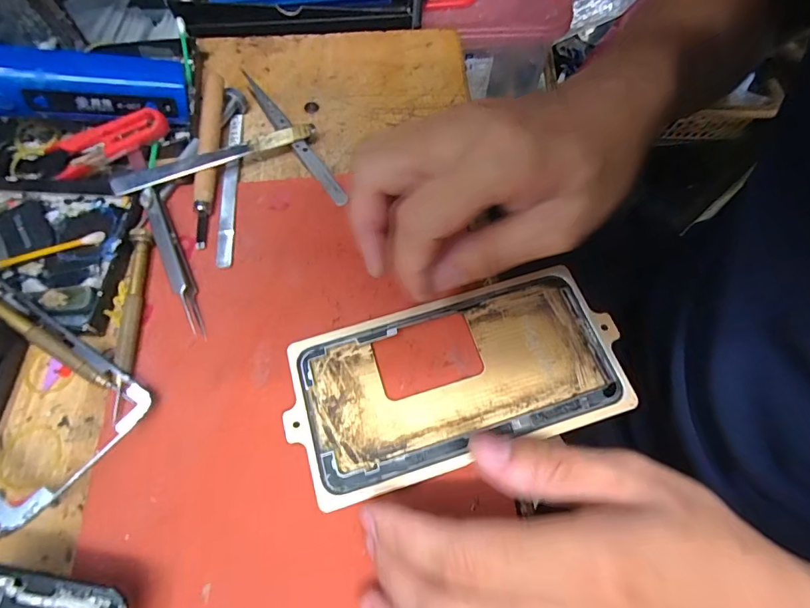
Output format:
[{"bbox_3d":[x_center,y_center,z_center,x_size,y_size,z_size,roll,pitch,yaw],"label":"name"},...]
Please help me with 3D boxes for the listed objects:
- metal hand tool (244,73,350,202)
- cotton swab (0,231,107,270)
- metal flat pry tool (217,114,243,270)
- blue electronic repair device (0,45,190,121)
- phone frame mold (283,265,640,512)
[{"bbox_3d":[-0.080,-0.119,0.296,0.011,0.011,0.143,-32,70,-15],"label":"metal hand tool"},{"bbox_3d":[-0.212,-0.032,0.254,0.063,0.006,0.006,-18,67,-10],"label":"cotton swab"},{"bbox_3d":[-0.114,-0.079,0.279,0.009,0.004,0.125,-5,66,-4],"label":"metal flat pry tool"},{"bbox_3d":[-0.207,-0.135,0.262,0.130,0.026,0.030,-10,65,-24],"label":"blue electronic repair device"},{"bbox_3d":[0.026,0.037,0.223,0.165,0.008,0.085,-17,67,-7],"label":"phone frame mold"}]

